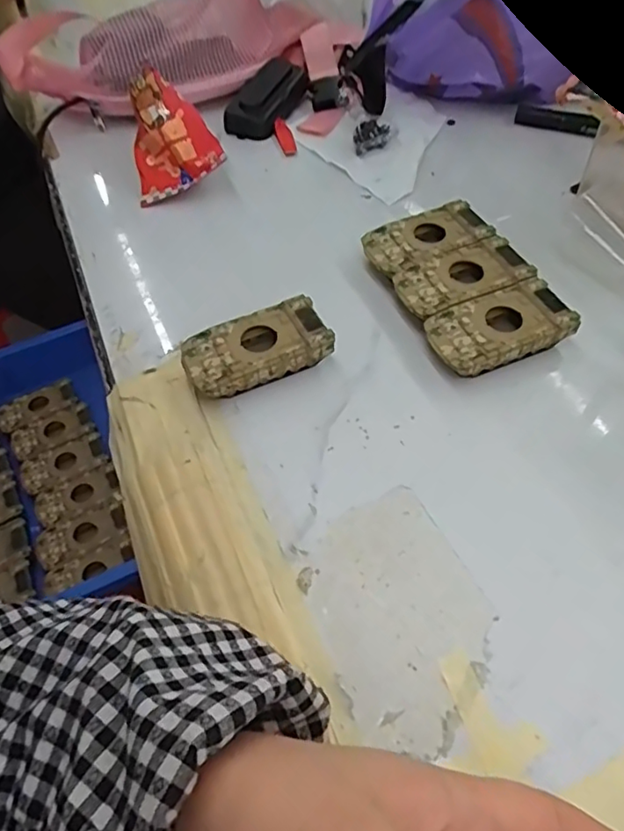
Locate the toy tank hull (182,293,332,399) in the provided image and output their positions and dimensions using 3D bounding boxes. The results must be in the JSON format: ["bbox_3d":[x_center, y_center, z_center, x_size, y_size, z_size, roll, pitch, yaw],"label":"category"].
[{"bbox_3d":[-0.037,-0.043,0.396,0.095,0.026,0.049,-20,57,-12],"label":"toy tank hull"}]

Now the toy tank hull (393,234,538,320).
[{"bbox_3d":[0.110,-0.096,0.428,0.096,0.024,0.050,-20,57,-12],"label":"toy tank hull"}]

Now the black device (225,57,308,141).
[{"bbox_3d":[-0.043,-0.328,0.597,0.051,0.030,0.114,18,58,13],"label":"black device"}]

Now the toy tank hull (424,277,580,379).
[{"bbox_3d":[0.127,-0.058,0.399,0.096,0.025,0.051,-19,57,-12],"label":"toy tank hull"}]

